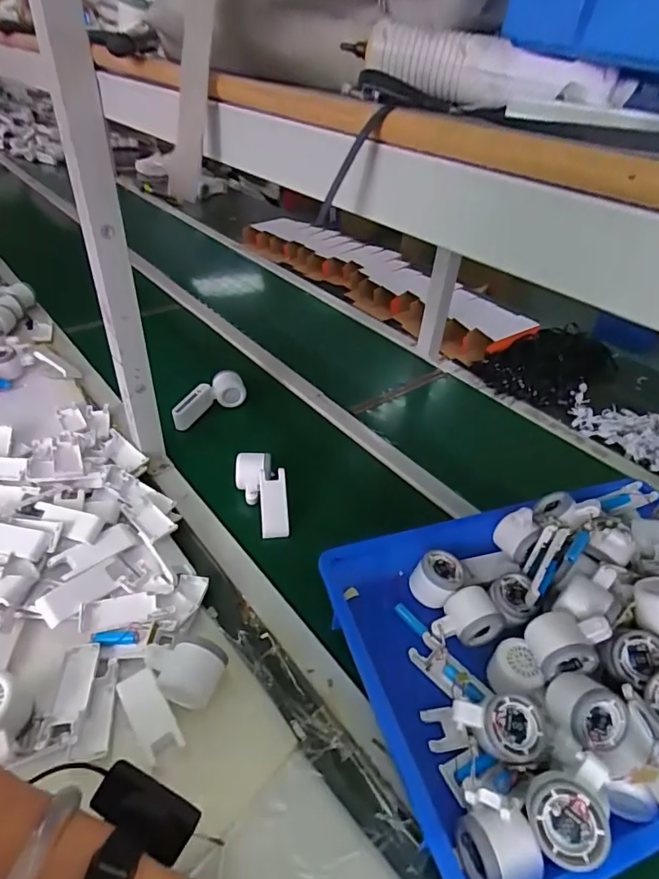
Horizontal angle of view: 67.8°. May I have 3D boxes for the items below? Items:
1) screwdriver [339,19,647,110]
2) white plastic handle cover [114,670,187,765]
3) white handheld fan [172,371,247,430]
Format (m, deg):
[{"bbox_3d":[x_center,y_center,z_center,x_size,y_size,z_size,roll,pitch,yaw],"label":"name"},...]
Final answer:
[{"bbox_3d":[0.102,-0.254,0.338,0.195,0.038,0.036,18,40,14],"label":"screwdriver"},{"bbox_3d":[-0.186,0.282,0.505,0.035,0.015,0.090,-24,48,-32],"label":"white plastic handle cover"},{"bbox_3d":[-0.233,-0.071,0.931,0.149,0.051,0.050,-36,54,-25],"label":"white handheld fan"}]

